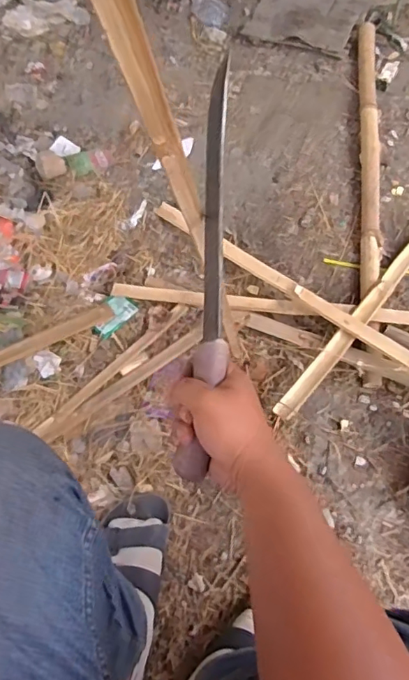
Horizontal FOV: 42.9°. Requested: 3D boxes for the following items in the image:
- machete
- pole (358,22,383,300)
[{"bbox_3d":[0.005,-0.072,0.494,0.040,0.028,0.400,3,82,2],"label":"machete"},{"bbox_3d":[0.366,-0.438,1.143,0.046,0.034,0.768,6,66,3],"label":"pole"}]

